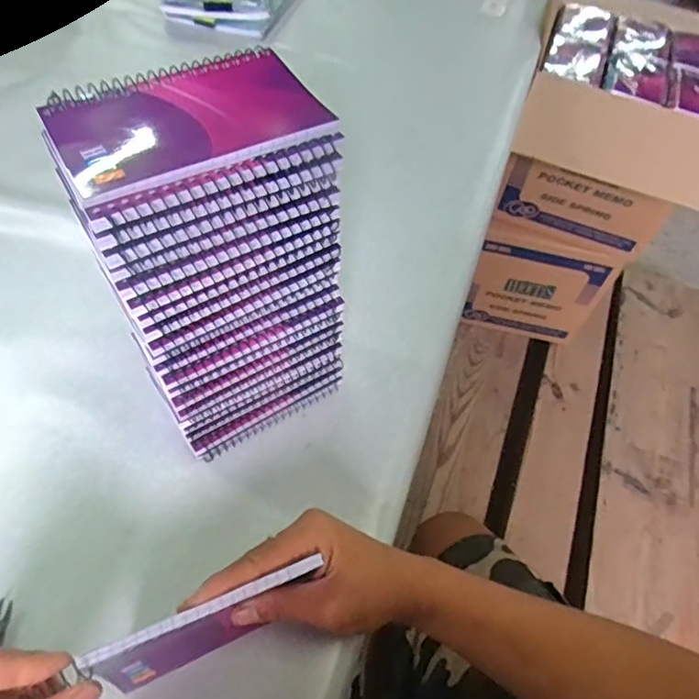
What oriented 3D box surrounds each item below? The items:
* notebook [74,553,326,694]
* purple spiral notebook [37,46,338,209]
[{"bbox_3d":[-0.079,0.163,0.322,0.125,0.089,0.013,-19,58,-17],"label":"notebook"},{"bbox_3d":[-0.082,-0.120,0.279,0.129,0.004,0.084,-25,60,-20],"label":"purple spiral notebook"}]

